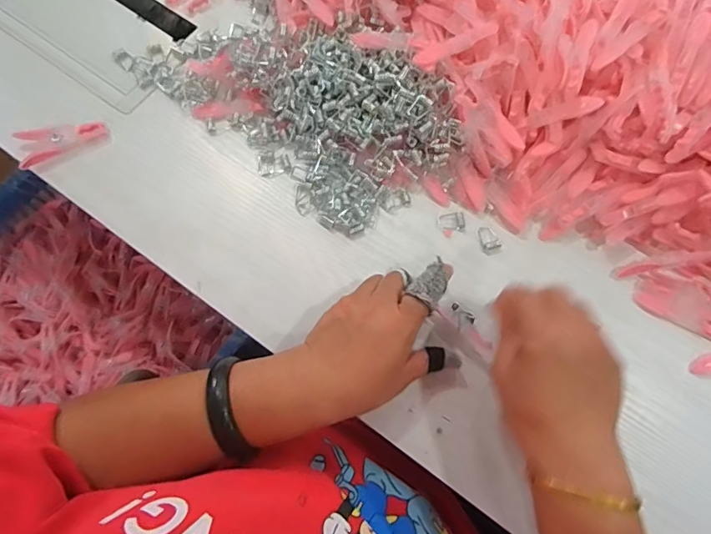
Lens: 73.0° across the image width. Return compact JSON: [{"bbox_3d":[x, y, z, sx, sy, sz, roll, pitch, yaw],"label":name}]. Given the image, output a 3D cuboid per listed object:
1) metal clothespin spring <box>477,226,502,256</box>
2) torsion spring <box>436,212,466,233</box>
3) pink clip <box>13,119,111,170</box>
[{"bbox_3d":[0.116,-0.023,0.415,0.016,0.004,0.026,-12,72,-5],"label":"metal clothespin spring"},{"bbox_3d":[0.084,-0.040,0.421,0.025,0.004,0.018,5,71,1],"label":"torsion spring"},{"bbox_3d":[-0.264,-0.114,0.434,0.078,0.013,0.035,-19,73,-7],"label":"pink clip"}]

